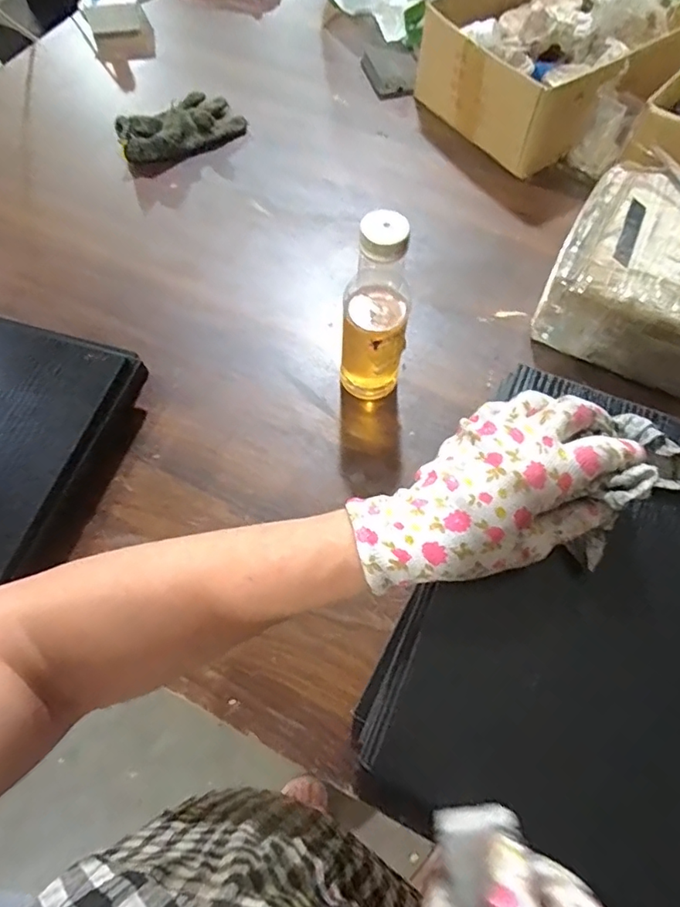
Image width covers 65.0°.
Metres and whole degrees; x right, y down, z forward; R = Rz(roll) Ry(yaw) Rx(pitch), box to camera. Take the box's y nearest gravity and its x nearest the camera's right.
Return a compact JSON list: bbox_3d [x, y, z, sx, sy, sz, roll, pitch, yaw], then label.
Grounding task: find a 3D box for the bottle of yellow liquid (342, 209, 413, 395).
[{"bbox_3d":[0.035,-0.126,0.516,0.067,0.219,0.055,5,63,2],"label":"bottle of yellow liquid"}]

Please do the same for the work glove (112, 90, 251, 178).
[{"bbox_3d":[-0.231,-0.470,0.764,0.179,0.049,0.089,-32,67,-15],"label":"work glove"}]

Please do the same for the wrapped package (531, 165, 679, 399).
[{"bbox_3d":[0.357,-0.197,0.607,0.206,0.108,0.221,30,67,14],"label":"wrapped package"}]

